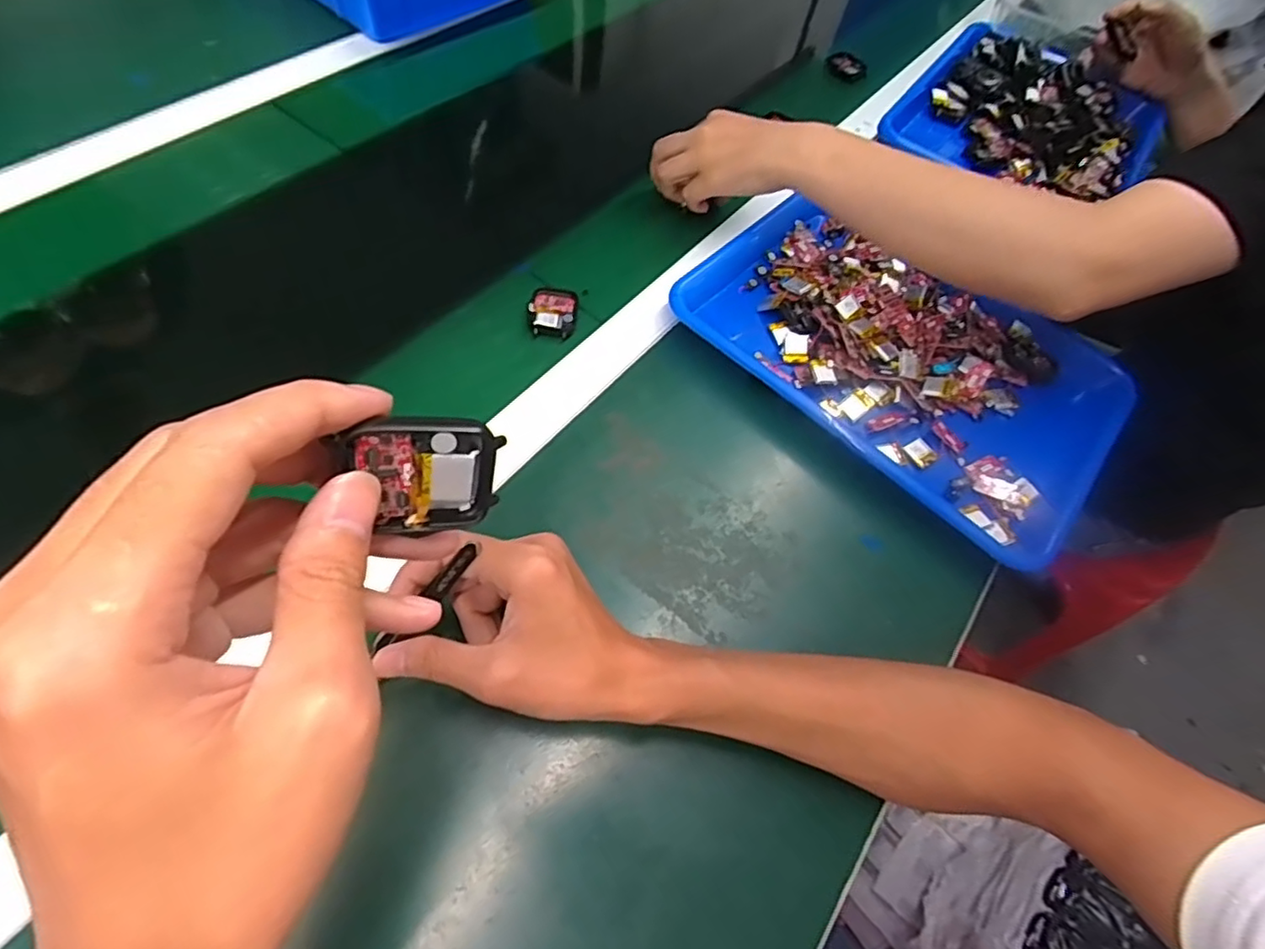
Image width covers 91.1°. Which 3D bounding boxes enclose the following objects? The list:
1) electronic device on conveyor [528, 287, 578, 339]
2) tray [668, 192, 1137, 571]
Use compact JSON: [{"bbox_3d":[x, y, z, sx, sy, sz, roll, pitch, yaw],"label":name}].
[{"bbox_3d":[-0.064,-0.131,0.498,0.037,0.010,0.048,4,59,-5],"label":"electronic device on conveyor"},{"bbox_3d":[0.226,-0.101,0.515,0.337,0.051,0.246,41,63,16],"label":"tray"}]

